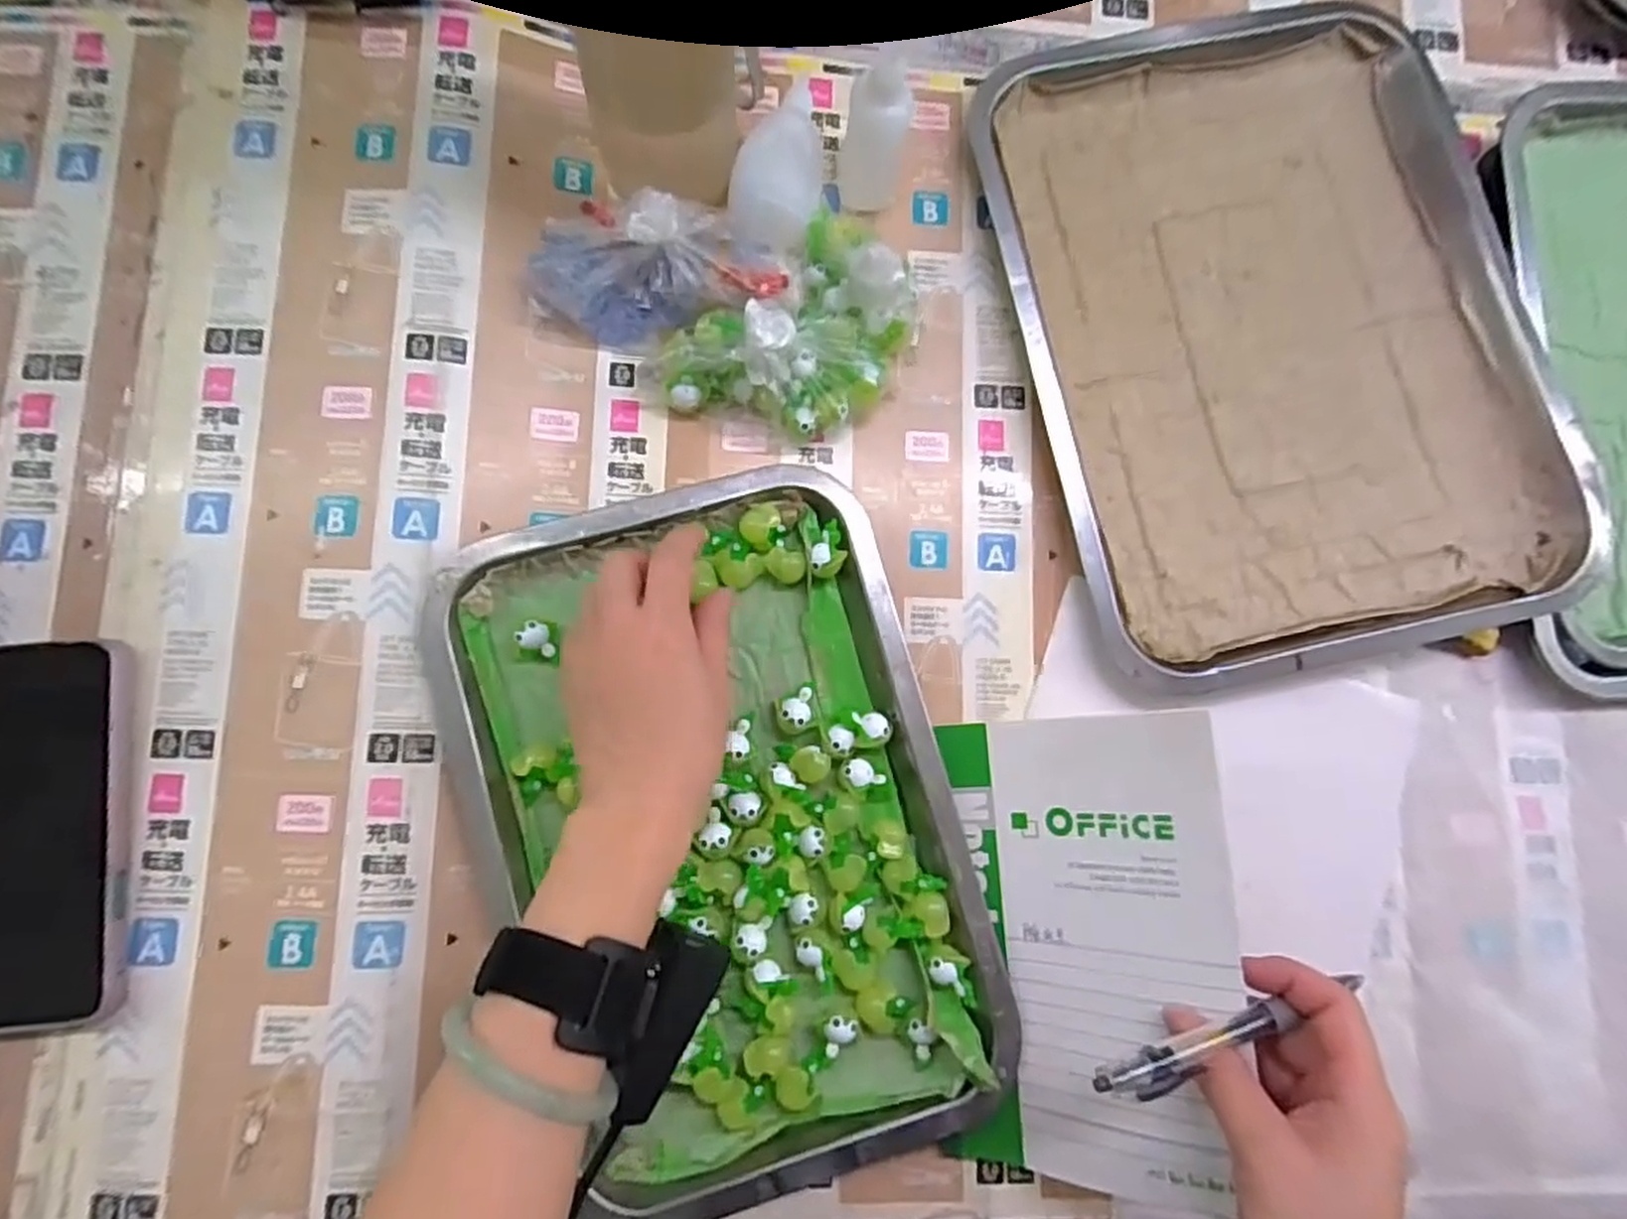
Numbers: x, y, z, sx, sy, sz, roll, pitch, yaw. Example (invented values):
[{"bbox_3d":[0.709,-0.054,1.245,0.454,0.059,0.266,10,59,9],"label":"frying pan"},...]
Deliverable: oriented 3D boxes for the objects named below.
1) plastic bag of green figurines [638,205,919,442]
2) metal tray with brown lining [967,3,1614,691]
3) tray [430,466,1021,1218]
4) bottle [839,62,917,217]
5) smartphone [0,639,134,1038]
[{"bbox_3d":[-0.001,-0.139,0.390,0.144,0.058,0.087,-43,88,-9],"label":"plastic bag of green figurines"},{"bbox_3d":[0.240,-0.150,0.422,0.263,0.032,0.356,-11,84,-6],"label":"metal tray with brown lining"},{"bbox_3d":[-0.036,0.097,0.372,0.204,0.027,0.311,-18,84,-7],"label":"tray"},{"bbox_3d":[0.030,-0.231,0.396,0.030,0.075,0.024,4,82,-4],"label":"bottle"},{"bbox_3d":[-0.337,0.096,0.342,0.080,0.012,0.164,-4,83,3],"label":"smartphone"}]

